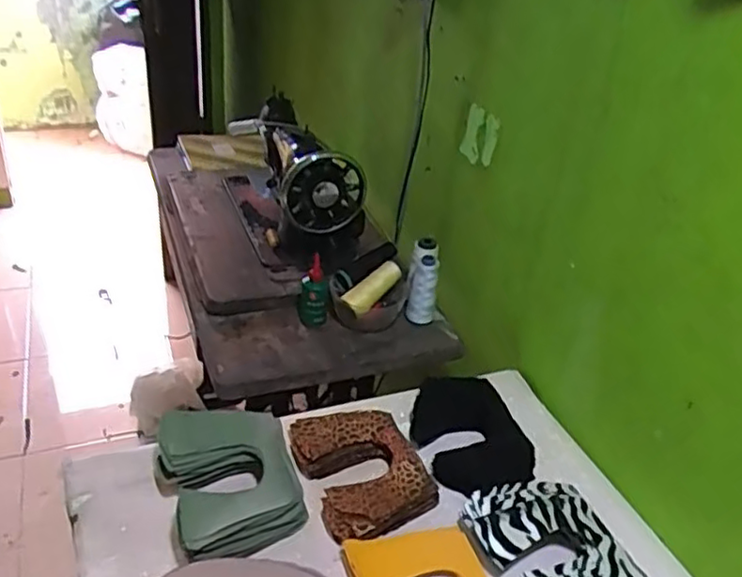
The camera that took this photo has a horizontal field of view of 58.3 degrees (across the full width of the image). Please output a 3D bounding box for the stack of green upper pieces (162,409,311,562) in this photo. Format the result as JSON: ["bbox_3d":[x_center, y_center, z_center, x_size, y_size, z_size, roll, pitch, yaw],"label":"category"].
[{"bbox_3d":[-0.148,0.213,0.719,0.136,0.072,0.159,-10,37,-25],"label":"stack of green upper pieces"}]

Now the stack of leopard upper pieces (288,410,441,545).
[{"bbox_3d":[-0.010,0.208,0.775,0.128,0.034,0.168,-10,36,-24],"label":"stack of leopard upper pieces"}]

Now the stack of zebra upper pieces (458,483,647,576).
[{"bbox_3d":[0.190,0.275,0.682,0.137,0.041,0.184,-8,36,-23],"label":"stack of zebra upper pieces"}]

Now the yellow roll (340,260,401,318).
[{"bbox_3d":[0.006,-0.002,1.036,0.029,0.034,0.113,32,59,33],"label":"yellow roll"}]

